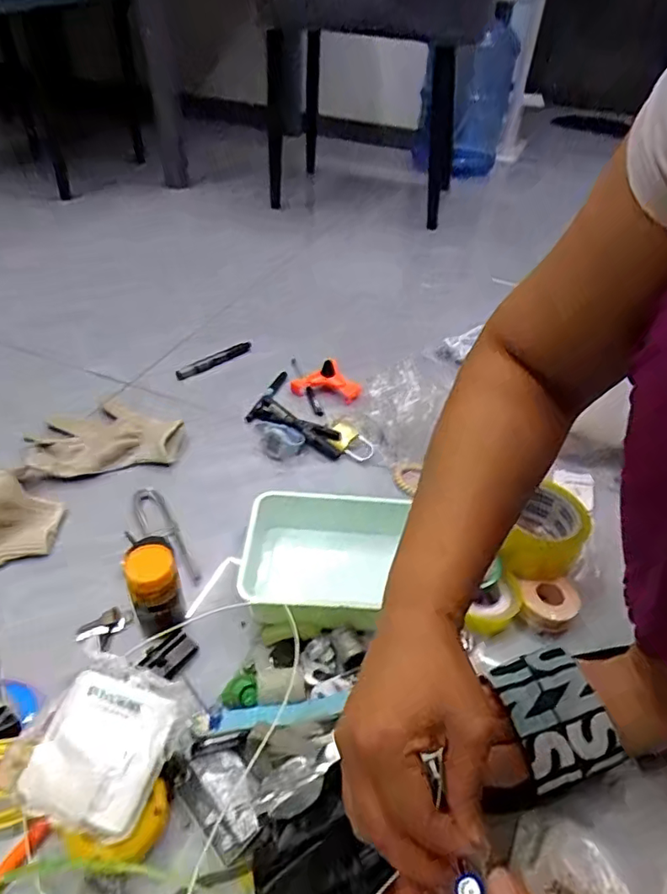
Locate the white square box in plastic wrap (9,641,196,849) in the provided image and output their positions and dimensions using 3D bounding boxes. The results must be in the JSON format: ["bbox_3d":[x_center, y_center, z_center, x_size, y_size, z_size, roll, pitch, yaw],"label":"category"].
[{"bbox_3d":[-0.168,0.210,0.399,0.101,0.027,0.107,21,44,17],"label":"white square box in plastic wrap"}]

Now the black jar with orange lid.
[{"bbox_3d":[-0.161,0.130,0.503,0.042,0.086,0.046,2,42,-2],"label":"black jar with orange lid"}]

